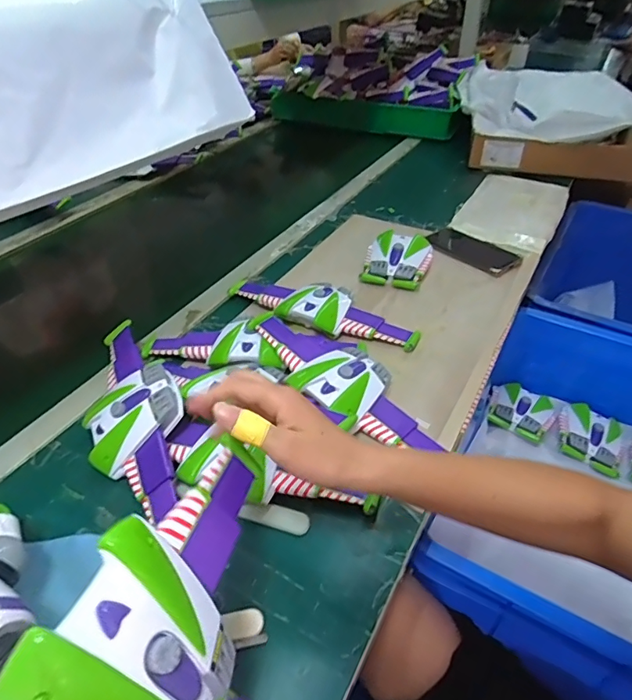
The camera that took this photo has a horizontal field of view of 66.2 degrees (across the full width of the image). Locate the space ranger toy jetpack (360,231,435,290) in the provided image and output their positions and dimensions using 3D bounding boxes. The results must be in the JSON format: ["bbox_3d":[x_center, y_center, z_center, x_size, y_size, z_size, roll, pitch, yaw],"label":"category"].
[{"bbox_3d":[0.134,-0.151,0.796,0.106,0.042,0.118,14,43,16],"label":"space ranger toy jetpack"}]

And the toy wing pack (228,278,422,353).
[{"bbox_3d":[0.004,-0.061,0.693,0.293,0.044,0.094,20,45,22],"label":"toy wing pack"}]

